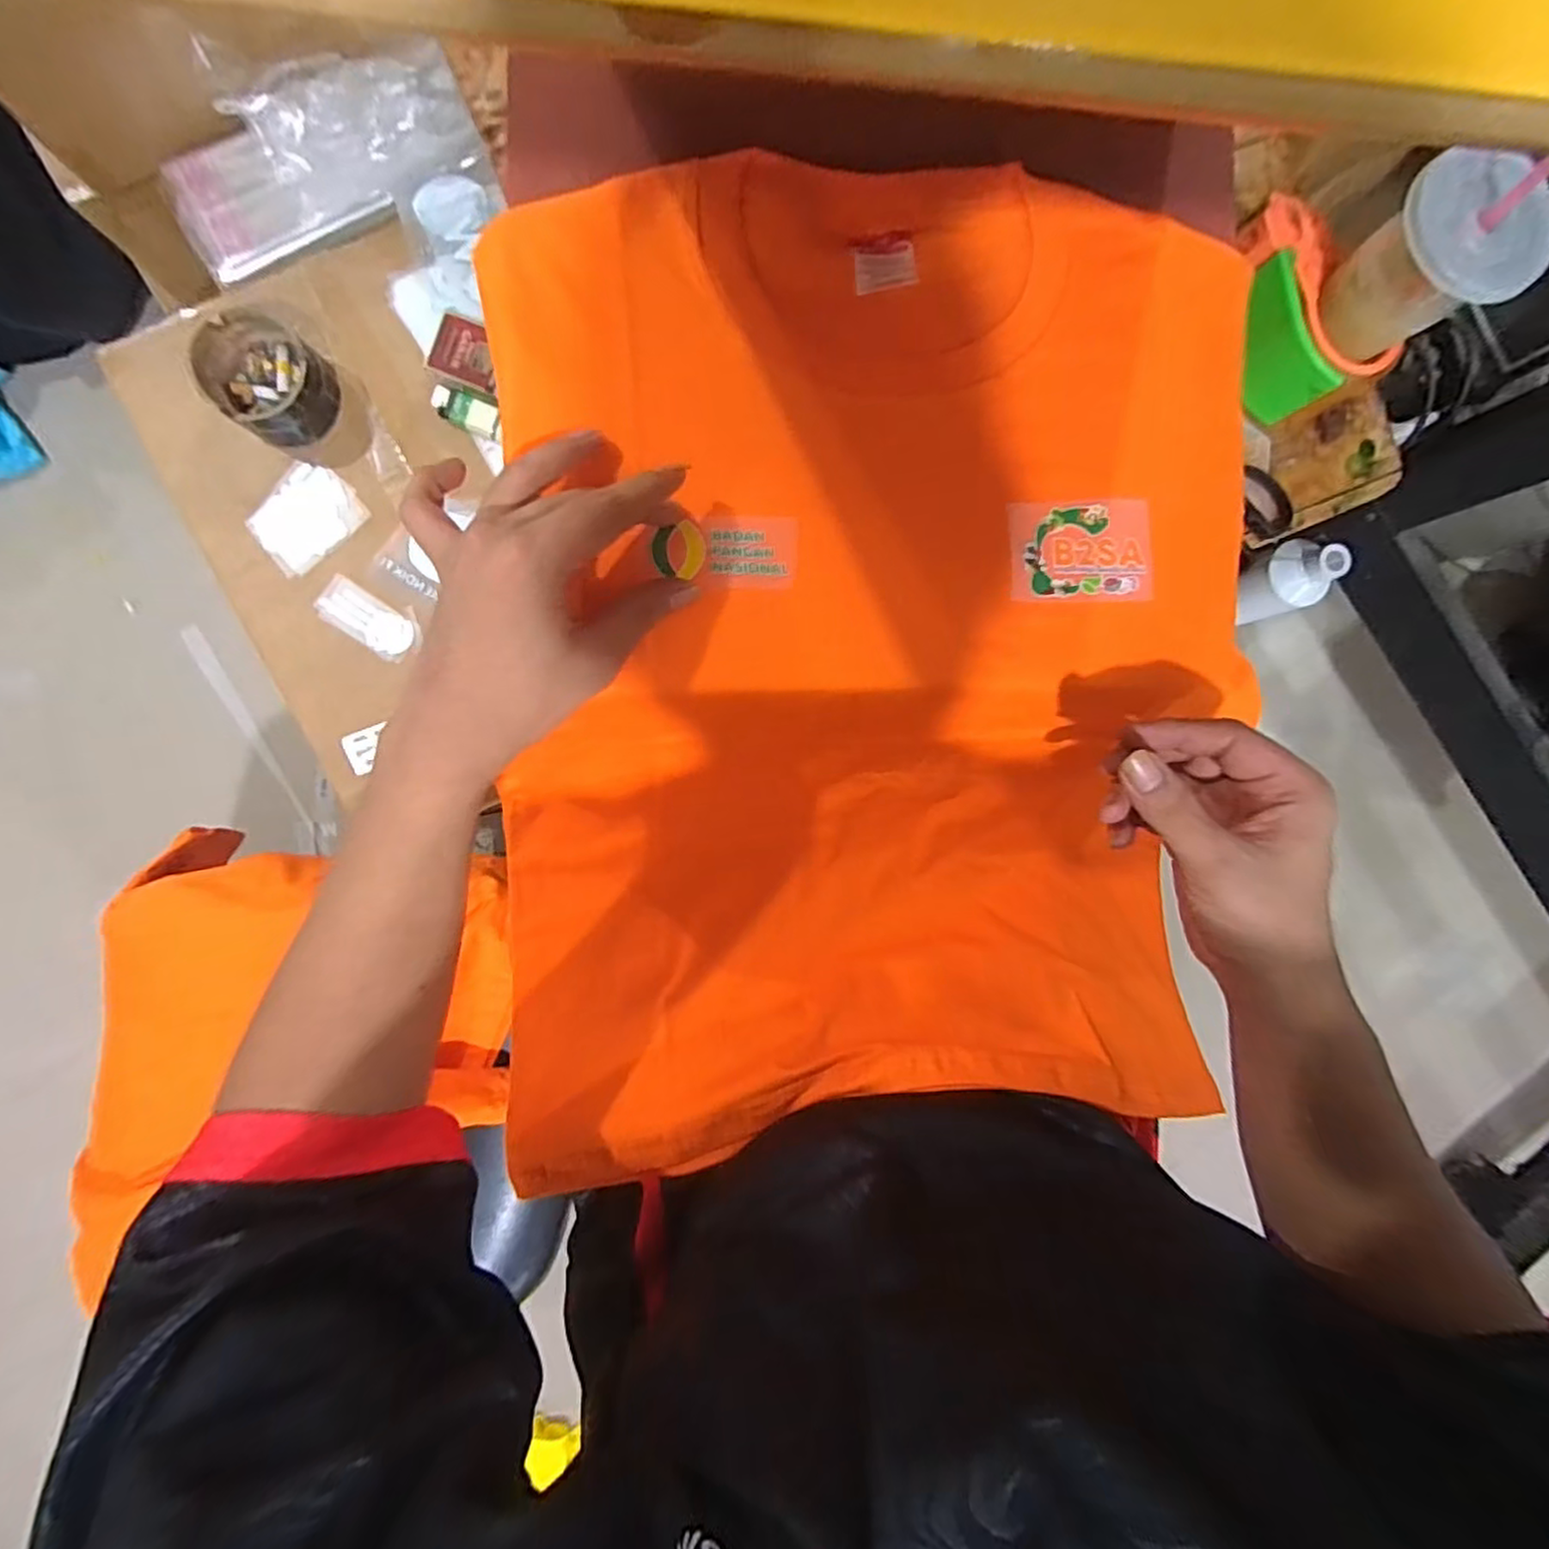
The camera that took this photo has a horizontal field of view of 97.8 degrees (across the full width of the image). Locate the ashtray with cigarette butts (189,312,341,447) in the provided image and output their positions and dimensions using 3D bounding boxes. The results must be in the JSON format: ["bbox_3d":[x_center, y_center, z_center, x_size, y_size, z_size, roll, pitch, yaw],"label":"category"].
[{"bbox_3d":[-0.391,-0.305,0.522,0.088,0.041,0.082,40,86,-5],"label":"ashtray with cigarette butts"}]

